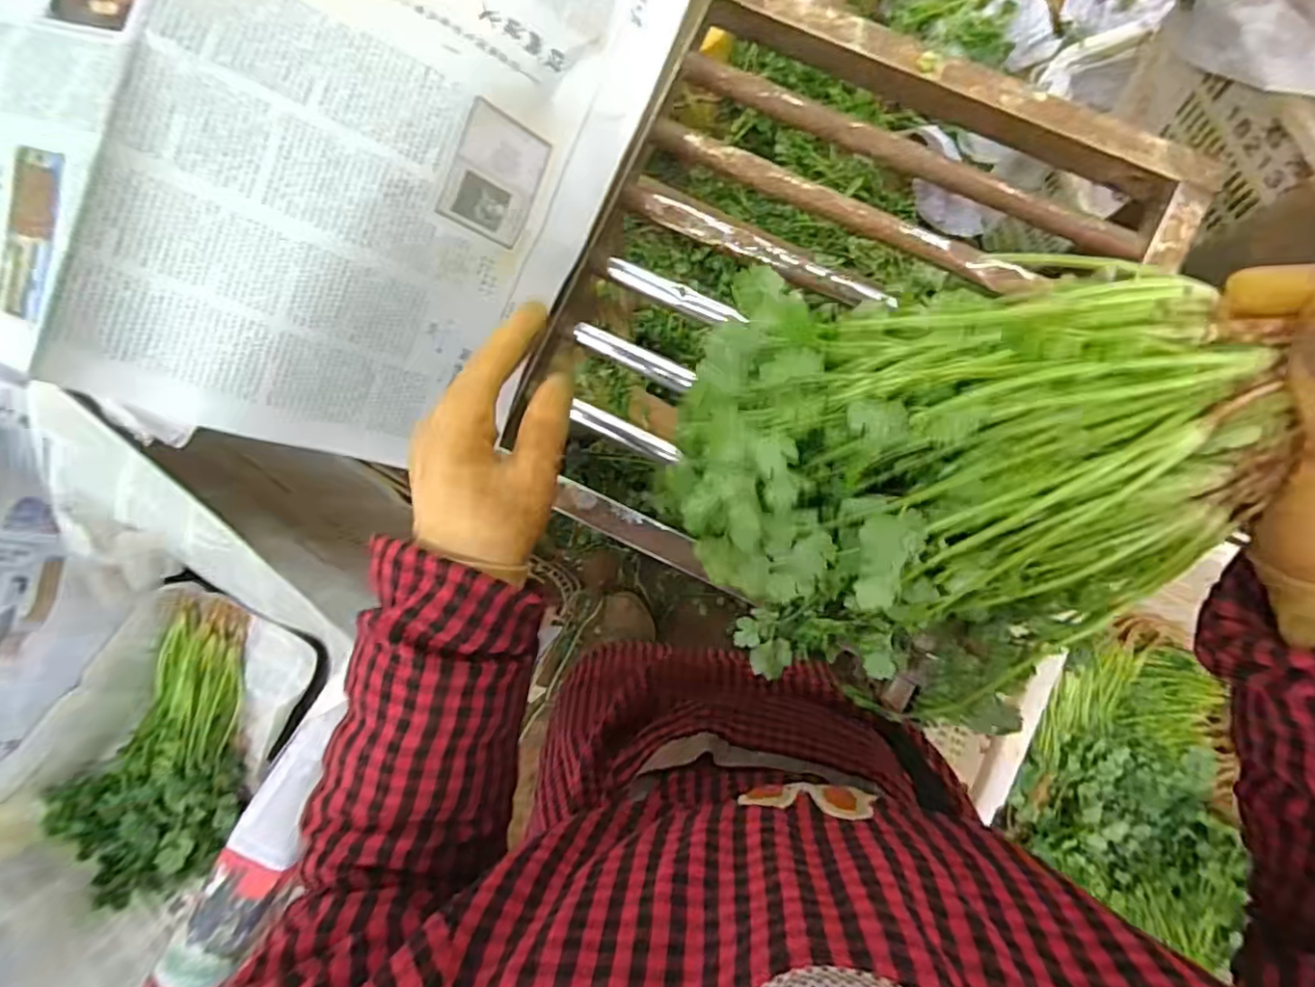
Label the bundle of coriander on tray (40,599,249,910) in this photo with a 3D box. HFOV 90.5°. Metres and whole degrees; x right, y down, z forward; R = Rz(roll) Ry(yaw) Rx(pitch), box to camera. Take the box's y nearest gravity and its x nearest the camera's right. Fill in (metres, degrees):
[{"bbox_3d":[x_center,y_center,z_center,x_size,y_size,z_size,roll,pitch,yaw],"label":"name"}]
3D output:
[{"bbox_3d":[-0.528,0.269,0.702,0.175,0.066,0.299,5,74,5],"label":"bundle of coriander on tray"}]

